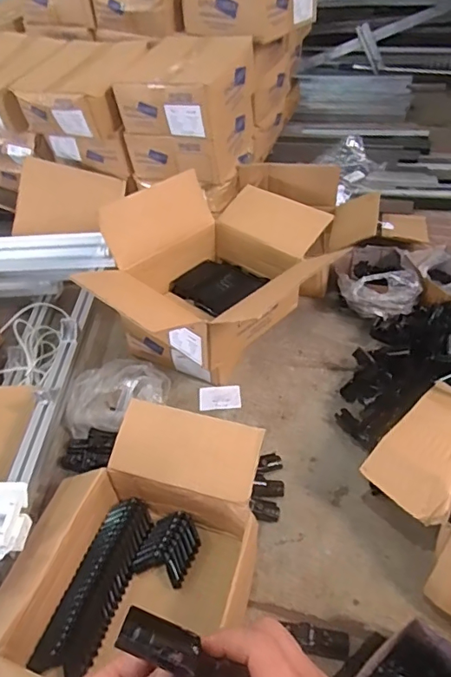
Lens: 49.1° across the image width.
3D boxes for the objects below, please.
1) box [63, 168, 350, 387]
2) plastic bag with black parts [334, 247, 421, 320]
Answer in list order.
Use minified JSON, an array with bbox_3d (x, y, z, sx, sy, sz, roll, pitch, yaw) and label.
[{"bbox_3d":[-0.016,-0.148,1.144,0.484,0.316,0.363,-31,49,-26],"label":"box"},{"bbox_3d":[0.401,-0.157,1.311,0.204,0.114,0.221,5,43,10],"label":"plastic bag with black parts"}]

